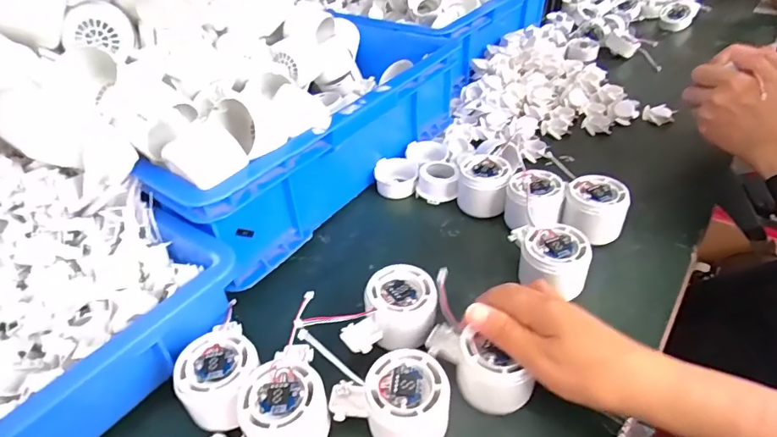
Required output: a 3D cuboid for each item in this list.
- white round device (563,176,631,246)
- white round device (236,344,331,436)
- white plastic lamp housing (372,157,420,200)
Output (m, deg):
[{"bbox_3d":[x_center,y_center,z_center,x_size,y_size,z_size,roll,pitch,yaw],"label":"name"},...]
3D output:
[{"bbox_3d":[0.210,-0.009,0.481,0.058,0.050,0.055,-2,39,2],"label":"white round device"},{"bbox_3d":[-0.072,0.137,0.335,0.061,0.045,0.065,-2,39,2],"label":"white round device"},{"bbox_3d":[0.010,-0.050,0.577,0.051,0.029,0.048,-2,39,2],"label":"white plastic lamp housing"}]

